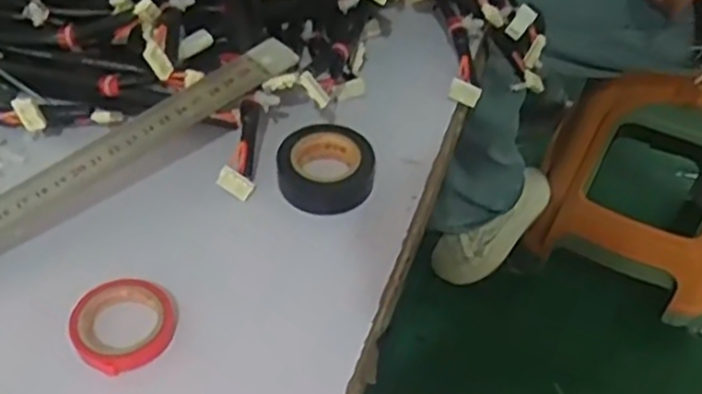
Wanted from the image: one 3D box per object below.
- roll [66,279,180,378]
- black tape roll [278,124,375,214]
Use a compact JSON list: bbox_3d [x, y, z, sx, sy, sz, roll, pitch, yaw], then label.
[{"bbox_3d":[-0.102,0.057,0.315,0.043,0.009,0.043,2,49,-2],"label":"roll"},{"bbox_3d":[-0.013,-0.016,0.380,0.050,0.018,0.048,2,49,-2],"label":"black tape roll"}]

